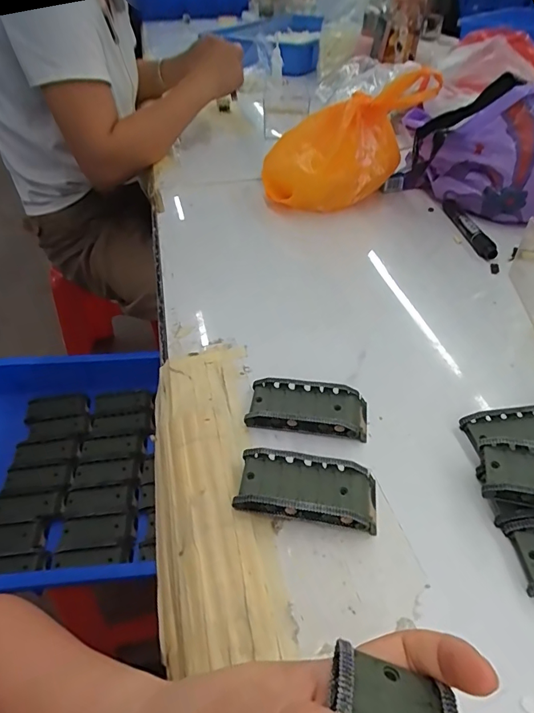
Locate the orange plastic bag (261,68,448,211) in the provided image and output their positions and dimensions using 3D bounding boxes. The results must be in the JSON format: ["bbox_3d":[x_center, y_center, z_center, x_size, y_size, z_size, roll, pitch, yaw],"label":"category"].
[{"bbox_3d":[0.102,-0.287,0.597,0.199,0.162,0.089,-5,44,-5],"label":"orange plastic bag"}]

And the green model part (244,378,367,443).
[{"bbox_3d":[0.035,0.042,0.370,0.096,0.018,0.046,6,44,6],"label":"green model part"}]

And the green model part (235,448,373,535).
[{"bbox_3d":[0.029,0.093,0.313,0.096,0.023,0.045,6,44,6],"label":"green model part"}]

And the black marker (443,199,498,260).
[{"bbox_3d":[0.269,-0.174,0.594,0.020,0.017,0.145,-3,44,-3],"label":"black marker"}]

